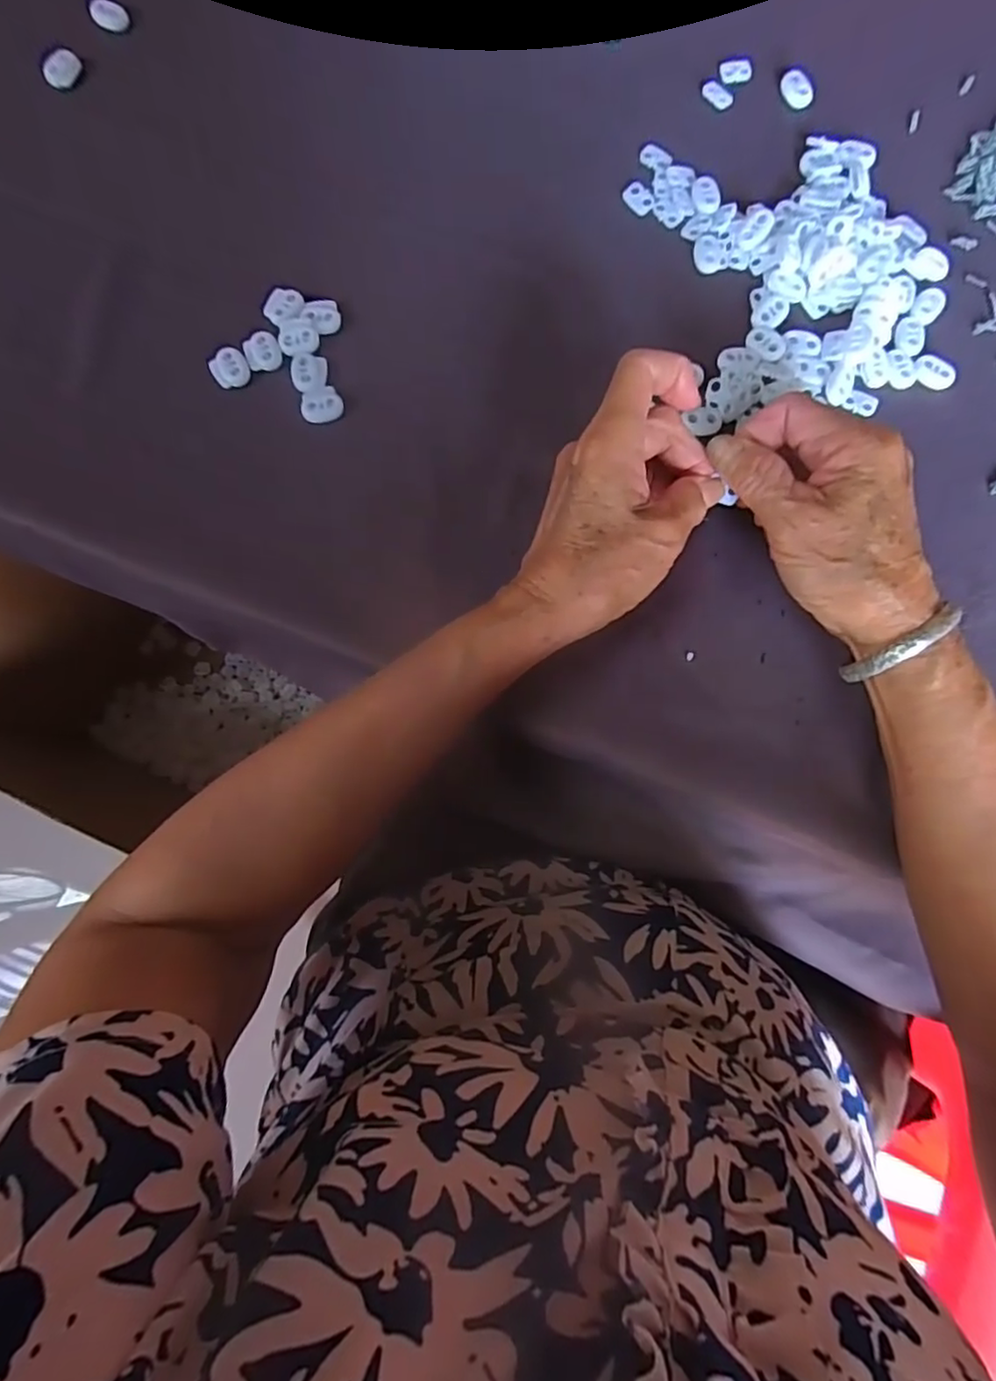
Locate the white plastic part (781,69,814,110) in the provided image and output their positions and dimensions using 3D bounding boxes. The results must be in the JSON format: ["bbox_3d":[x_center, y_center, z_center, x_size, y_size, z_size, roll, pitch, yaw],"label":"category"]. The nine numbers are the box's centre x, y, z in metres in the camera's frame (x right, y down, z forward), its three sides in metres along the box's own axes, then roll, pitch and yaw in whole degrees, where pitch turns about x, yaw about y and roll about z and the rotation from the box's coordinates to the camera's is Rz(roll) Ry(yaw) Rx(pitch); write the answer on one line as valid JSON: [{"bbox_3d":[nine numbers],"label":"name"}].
[{"bbox_3d":[0.180,-0.362,0.378,0.016,0.005,0.024,-36,83,-6],"label":"white plastic part"}]

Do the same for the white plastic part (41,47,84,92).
[{"bbox_3d":[-0.262,-0.373,0.377,0.023,0.008,0.015,-38,83,-6],"label":"white plastic part"}]

